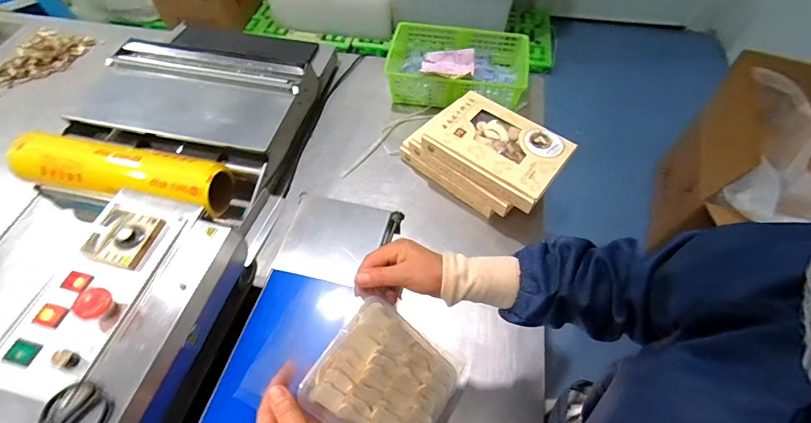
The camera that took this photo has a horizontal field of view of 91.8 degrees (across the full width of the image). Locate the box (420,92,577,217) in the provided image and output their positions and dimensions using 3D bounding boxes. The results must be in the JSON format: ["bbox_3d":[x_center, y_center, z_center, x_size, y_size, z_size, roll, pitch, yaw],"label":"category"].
[{"bbox_3d":[0.187,-0.131,0.793,0.256,0.048,0.179,36,62,20],"label":"box"}]

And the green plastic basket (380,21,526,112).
[{"bbox_3d":[0.130,-0.360,1.026,0.354,0.130,0.210,7,56,3],"label":"green plastic basket"}]

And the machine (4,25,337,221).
[{"bbox_3d":[-0.466,-0.245,0.904,0.462,0.125,0.572,11,57,5],"label":"machine"}]

